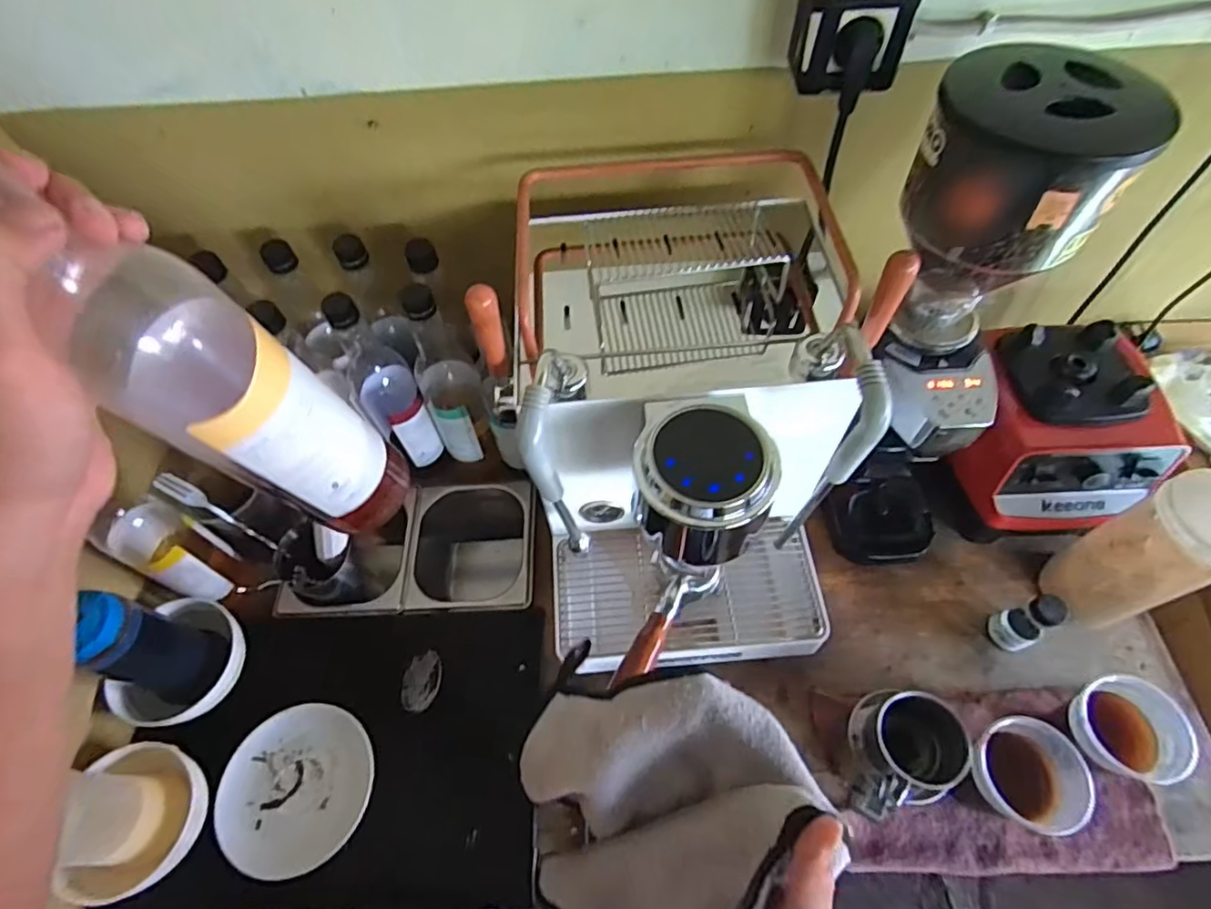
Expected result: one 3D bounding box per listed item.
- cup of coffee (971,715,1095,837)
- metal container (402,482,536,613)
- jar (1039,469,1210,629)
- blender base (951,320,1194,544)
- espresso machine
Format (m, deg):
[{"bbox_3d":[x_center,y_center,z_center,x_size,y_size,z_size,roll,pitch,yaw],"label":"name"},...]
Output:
[{"bbox_3d":[0.365,0.294,0.553,0.087,0.119,0.082,-1,59,2],"label":"cup of coffee"},{"bbox_3d":[-0.164,0.153,0.815,0.157,0.181,0.159,0,59,2],"label":"metal container"},{"bbox_3d":[0.539,0.102,0.598,0.097,0.206,0.085,-20,60,-10],"label":"jar"},{"bbox_3d":[0.503,-0.023,0.670,0.174,0.158,0.186,3,59,4],"label":"blender base"},{"bbox_3d":[0.071,-0.042,0.607,0.321,0.346,0.418,-2,59,1],"label":"espresso machine"}]

